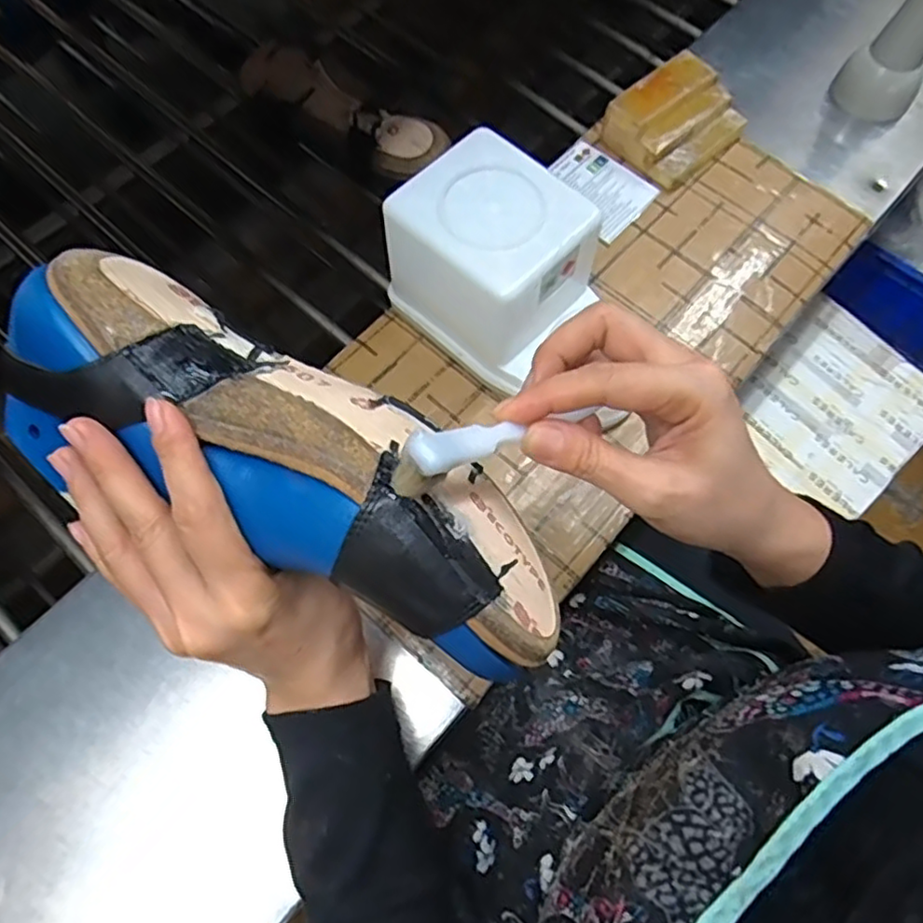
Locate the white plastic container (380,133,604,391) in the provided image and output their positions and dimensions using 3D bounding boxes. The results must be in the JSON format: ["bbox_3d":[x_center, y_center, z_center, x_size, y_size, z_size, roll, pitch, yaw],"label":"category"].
[{"bbox_3d":[0.022,-0.135,0.445,0.113,0.108,0.106,41,73,14],"label":"white plastic container"}]

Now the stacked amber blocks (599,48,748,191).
[{"bbox_3d":[0.180,-0.281,0.540,0.103,0.048,0.080,-36,73,-14],"label":"stacked amber blocks"}]

